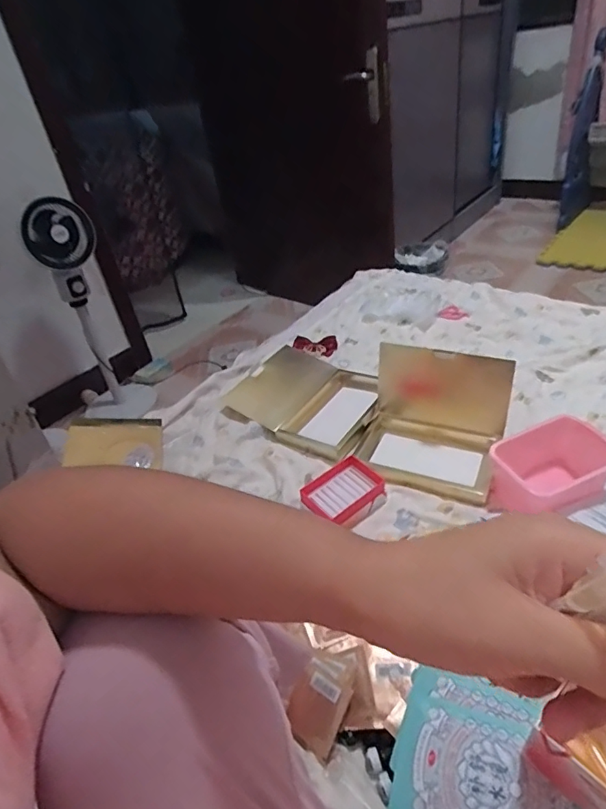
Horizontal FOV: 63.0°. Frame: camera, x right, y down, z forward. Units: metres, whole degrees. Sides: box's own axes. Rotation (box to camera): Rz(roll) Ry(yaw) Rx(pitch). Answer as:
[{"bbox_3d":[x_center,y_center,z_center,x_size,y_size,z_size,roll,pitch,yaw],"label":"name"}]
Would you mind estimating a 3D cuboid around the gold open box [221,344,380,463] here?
[{"bbox_3d":[0.018,-0.020,0.974,0.278,0.057,0.252,17,43,32],"label":"gold open box"}]

